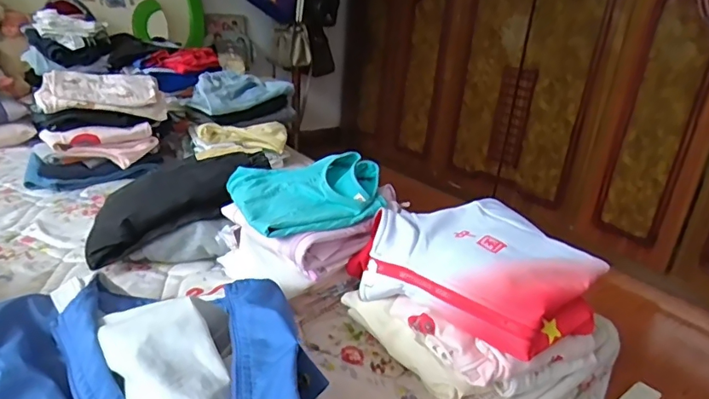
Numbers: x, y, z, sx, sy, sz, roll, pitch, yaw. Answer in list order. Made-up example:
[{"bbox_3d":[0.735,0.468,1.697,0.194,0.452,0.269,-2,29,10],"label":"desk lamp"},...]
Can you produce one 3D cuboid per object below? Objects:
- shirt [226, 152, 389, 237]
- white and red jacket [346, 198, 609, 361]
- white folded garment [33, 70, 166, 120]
[{"bbox_3d":[-0.061,-0.015,0.690,0.197,0.054,0.170,-4,25,-23],"label":"shirt"},{"bbox_3d":[0.157,0.086,0.634,0.235,0.088,0.252,-14,30,-39],"label":"white and red jacket"},{"bbox_3d":[-0.519,-0.214,1.022,0.236,0.070,0.116,-8,26,-30],"label":"white folded garment"}]

